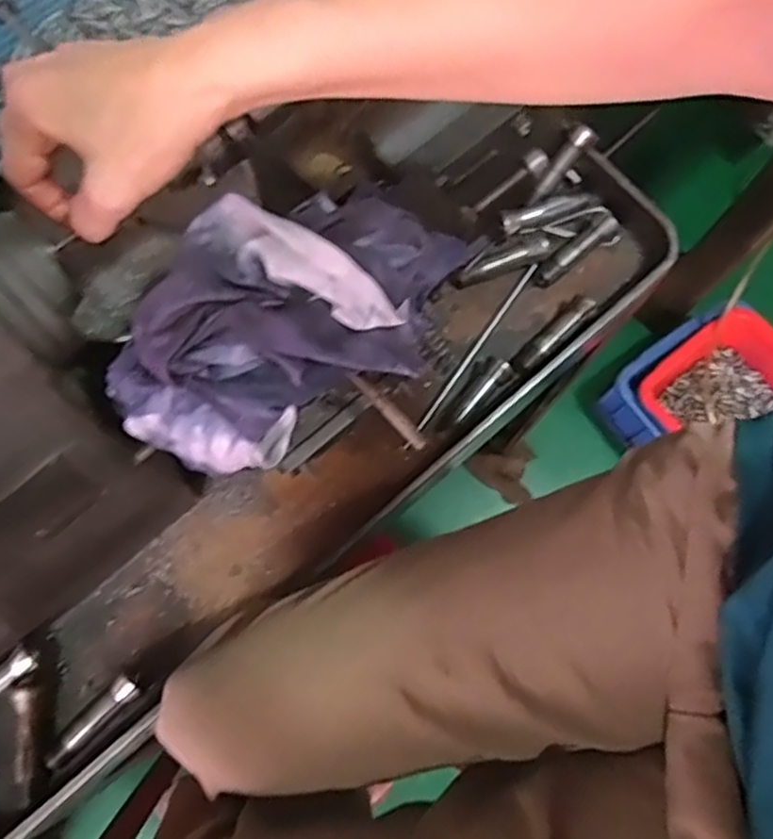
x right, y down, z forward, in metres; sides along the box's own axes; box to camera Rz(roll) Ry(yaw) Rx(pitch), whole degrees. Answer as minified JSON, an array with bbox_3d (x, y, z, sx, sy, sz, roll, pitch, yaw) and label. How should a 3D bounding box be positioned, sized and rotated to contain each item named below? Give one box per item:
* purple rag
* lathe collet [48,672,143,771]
[{"bbox_3d":[-0.046,-0.050,0.332,0.176,0.059,0.098,-33,79,-9],"label":"purple rag"},{"bbox_3d":[-0.198,0.203,0.476,0.073,0.022,0.019,-43,81,-11],"label":"lathe collet"}]

